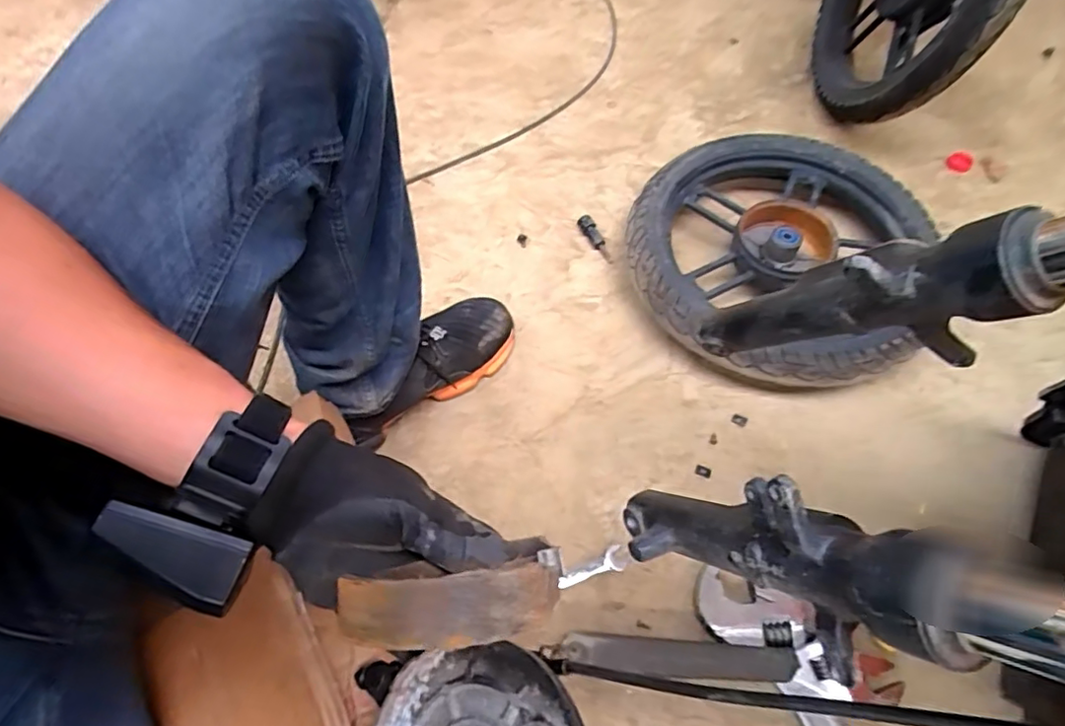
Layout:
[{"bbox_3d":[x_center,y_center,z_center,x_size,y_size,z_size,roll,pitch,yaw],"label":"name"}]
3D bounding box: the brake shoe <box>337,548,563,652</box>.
[{"bbox_3d":[-0.032,0.097,0.229,0.090,0.023,0.030,-5,60,-7],"label":"brake shoe"}]

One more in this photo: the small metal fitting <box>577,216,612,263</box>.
[{"bbox_3d":[0.089,-0.172,0.801,0.017,0.012,0.079,-27,75,-12],"label":"small metal fitting"}]

